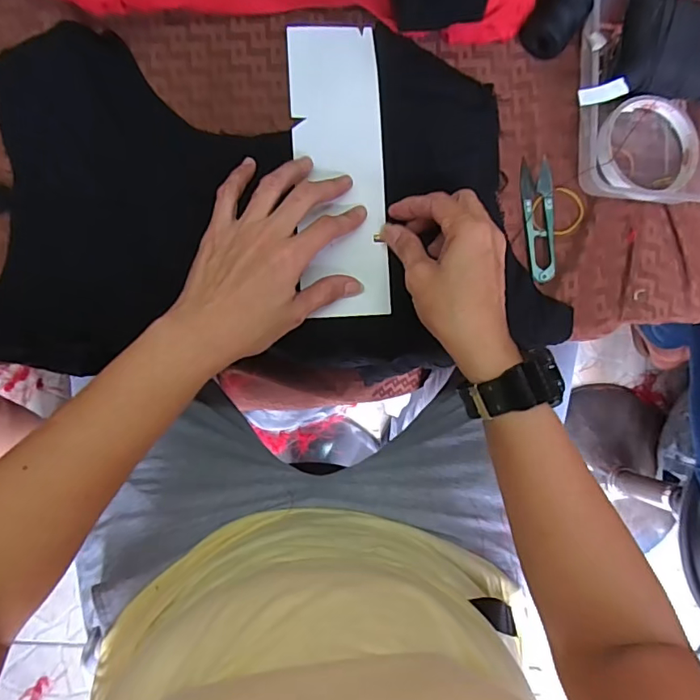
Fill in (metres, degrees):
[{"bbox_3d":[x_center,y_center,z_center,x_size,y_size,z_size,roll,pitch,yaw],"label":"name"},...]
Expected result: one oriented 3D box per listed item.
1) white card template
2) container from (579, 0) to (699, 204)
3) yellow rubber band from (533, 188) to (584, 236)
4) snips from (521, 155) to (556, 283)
[{"bbox_3d":[-0.007,-0.142,0.399,0.071,0.006,0.229,-4,90,-5],"label":"white card template"},{"bbox_3d":[0.244,-0.208,0.408,0.130,0.047,0.176,2,87,-7],"label":"container"},{"bbox_3d":[0.174,-0.117,0.419,0.042,0.008,0.040,0,87,-7],"label":"yellow rubber band"},{"bbox_3d":[0.157,-0.107,0.413,0.024,0.007,0.101,-4,88,-8],"label":"snips"}]

